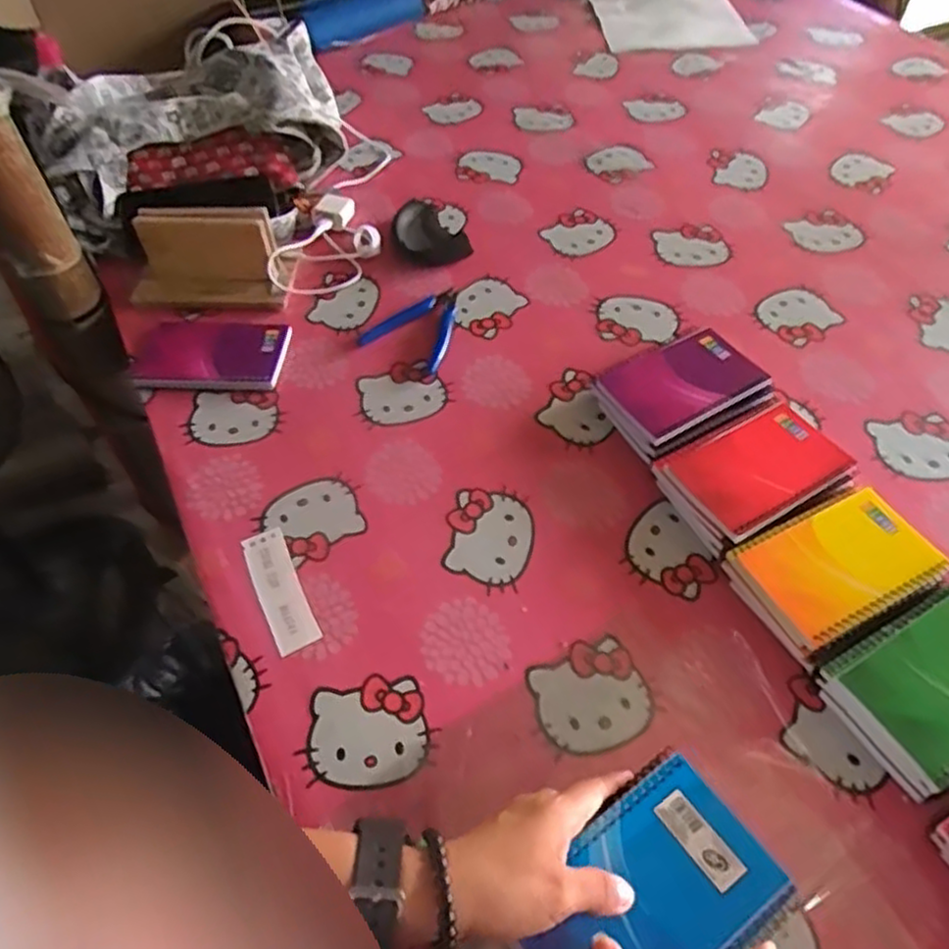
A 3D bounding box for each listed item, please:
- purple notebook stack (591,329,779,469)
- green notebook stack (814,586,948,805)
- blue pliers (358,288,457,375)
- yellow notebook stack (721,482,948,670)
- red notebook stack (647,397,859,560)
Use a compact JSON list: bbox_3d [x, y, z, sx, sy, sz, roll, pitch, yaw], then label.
[{"bbox_3d":[0.183,-0.071,0.630,0.139,0.036,0.101,-28,59,-17],"label":"purple notebook stack"},{"bbox_3d":[0.310,0.140,0.471,0.131,0.033,0.093,-26,59,-16],"label":"green notebook stack"},{"bbox_3d":[-0.058,-0.151,0.704,0.090,0.008,0.102,18,57,13],"label":"blue pliers"},{"bbox_3d":[0.268,0.072,0.525,0.137,0.032,0.093,-24,58,-15],"label":"yellow notebook stack"},{"bbox_3d":[0.226,0.003,0.576,0.140,0.031,0.094,-22,58,-14],"label":"red notebook stack"}]

